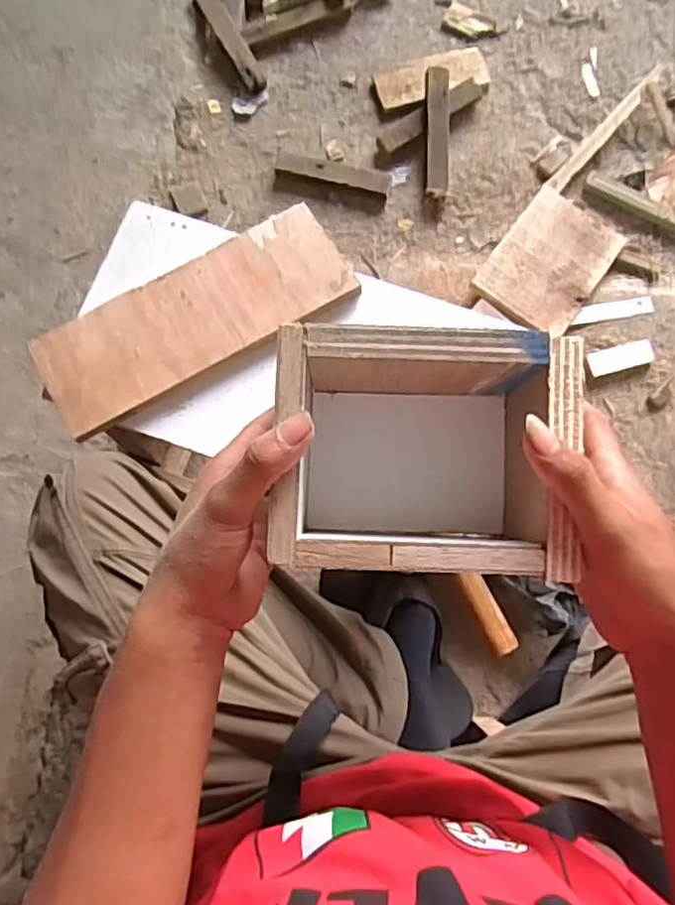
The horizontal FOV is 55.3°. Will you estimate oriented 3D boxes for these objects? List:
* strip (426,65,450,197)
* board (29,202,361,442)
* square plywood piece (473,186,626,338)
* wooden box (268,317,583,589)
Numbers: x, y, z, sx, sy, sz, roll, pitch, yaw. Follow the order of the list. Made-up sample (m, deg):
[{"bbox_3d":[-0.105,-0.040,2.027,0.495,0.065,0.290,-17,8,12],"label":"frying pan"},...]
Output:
[{"bbox_3d":[0.146,-0.462,0.934,0.034,0.017,0.179,0,94,0],"label":"strip"},{"bbox_3d":[-0.131,-0.128,0.604,0.292,0.008,0.108,-29,81,-6],"label":"board"},{"bbox_3d":[0.300,-0.270,0.903,0.139,0.011,0.209,35,74,3],"label":"square plywood piece"},{"bbox_3d":[0.045,0.003,0.370,0.151,0.103,0.129,2,79,0],"label":"wooden box"}]

